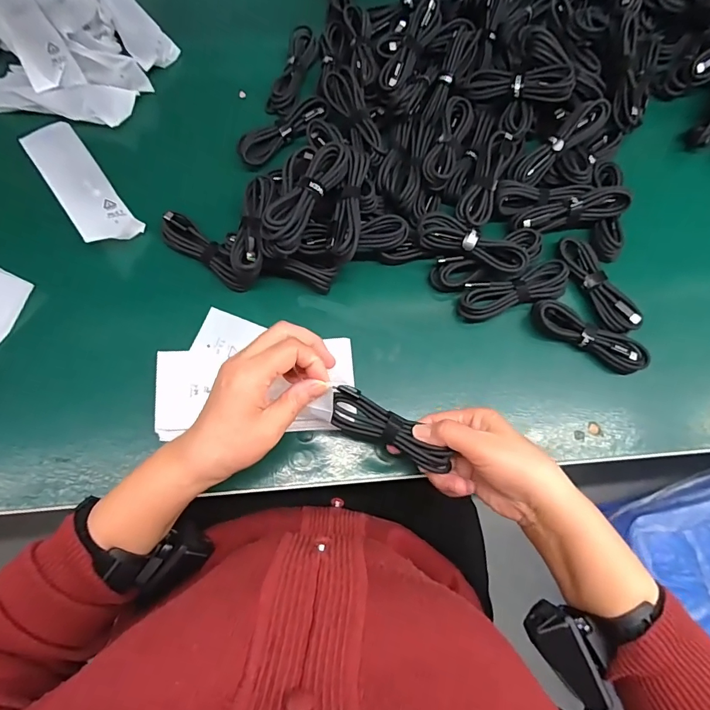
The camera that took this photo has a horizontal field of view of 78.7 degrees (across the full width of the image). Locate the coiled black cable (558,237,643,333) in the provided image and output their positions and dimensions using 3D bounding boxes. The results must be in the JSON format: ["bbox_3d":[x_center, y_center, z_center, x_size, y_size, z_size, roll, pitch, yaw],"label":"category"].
[{"bbox_3d":[0.240,-0.070,0.426,0.027,0.012,0.107,-27,77,-9],"label":"coiled black cable"}]

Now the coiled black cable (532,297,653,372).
[{"bbox_3d":[0.225,-0.018,0.420,0.110,0.028,0.032,25,75,5],"label":"coiled black cable"}]

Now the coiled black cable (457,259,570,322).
[{"bbox_3d":[0.155,-0.063,0.426,0.111,0.018,0.035,-18,76,-7],"label":"coiled black cable"}]

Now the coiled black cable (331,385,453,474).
[{"bbox_3d":[0.027,0.062,0.346,0.105,0.020,0.032,31,76,9],"label":"coiled black cable"}]

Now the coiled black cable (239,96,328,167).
[{"bbox_3d":[-0.075,-0.241,0.462,0.108,0.014,0.028,-41,80,-12],"label":"coiled black cable"}]

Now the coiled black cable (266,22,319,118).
[{"bbox_3d":[-0.068,-0.319,0.486,0.029,0.020,0.108,18,75,3],"label":"coiled black cable"}]

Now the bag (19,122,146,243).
[{"bbox_3d":[-0.272,-0.174,0.421,0.047,0.023,0.152,-36,79,-11],"label":"bag"}]

